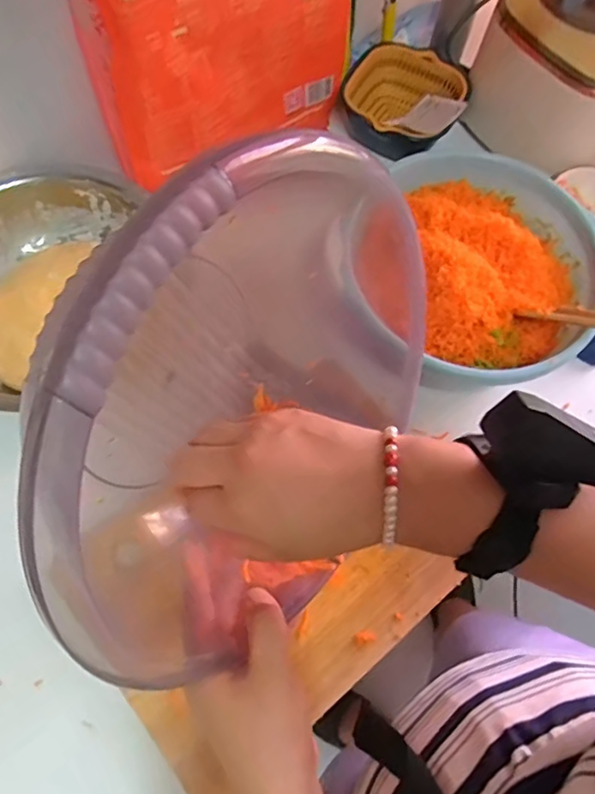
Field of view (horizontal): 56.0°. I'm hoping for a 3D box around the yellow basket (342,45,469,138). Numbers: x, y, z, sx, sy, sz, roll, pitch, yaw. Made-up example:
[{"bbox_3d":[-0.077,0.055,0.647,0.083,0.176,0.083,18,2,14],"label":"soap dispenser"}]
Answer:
[{"bbox_3d":[0.137,-0.377,0.741,0.150,0.077,0.146,6,68,1],"label":"yellow basket"}]

